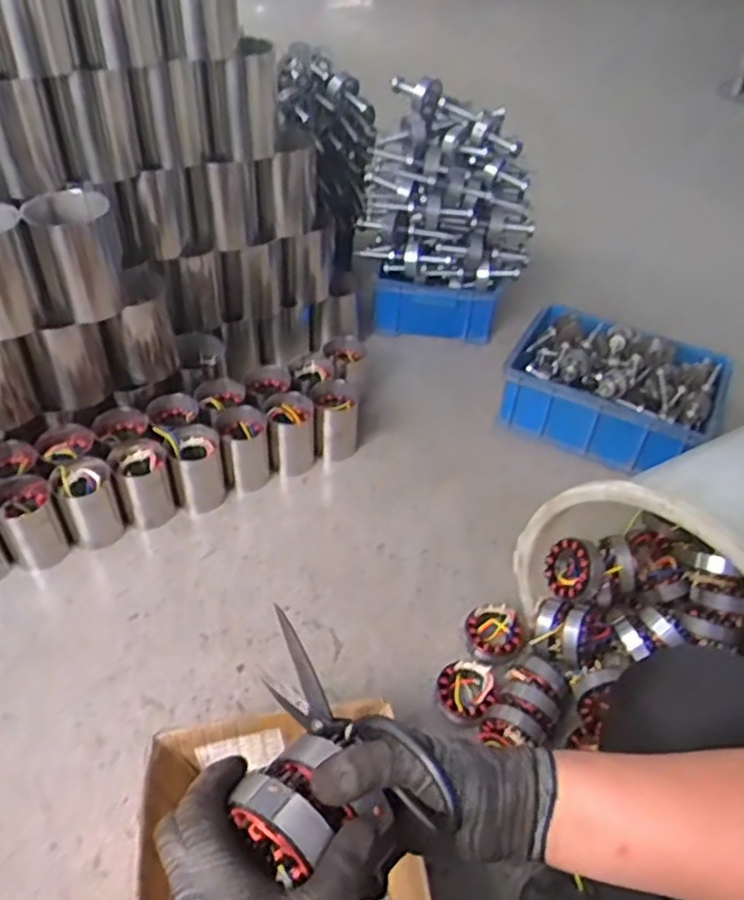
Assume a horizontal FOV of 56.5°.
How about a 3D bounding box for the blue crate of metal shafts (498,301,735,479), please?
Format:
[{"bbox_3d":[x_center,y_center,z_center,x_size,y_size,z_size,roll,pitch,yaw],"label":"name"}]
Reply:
[{"bbox_3d":[0.458,-0.107,1.336,0.384,0.176,0.219,26,48,21],"label":"blue crate of metal shafts"}]

